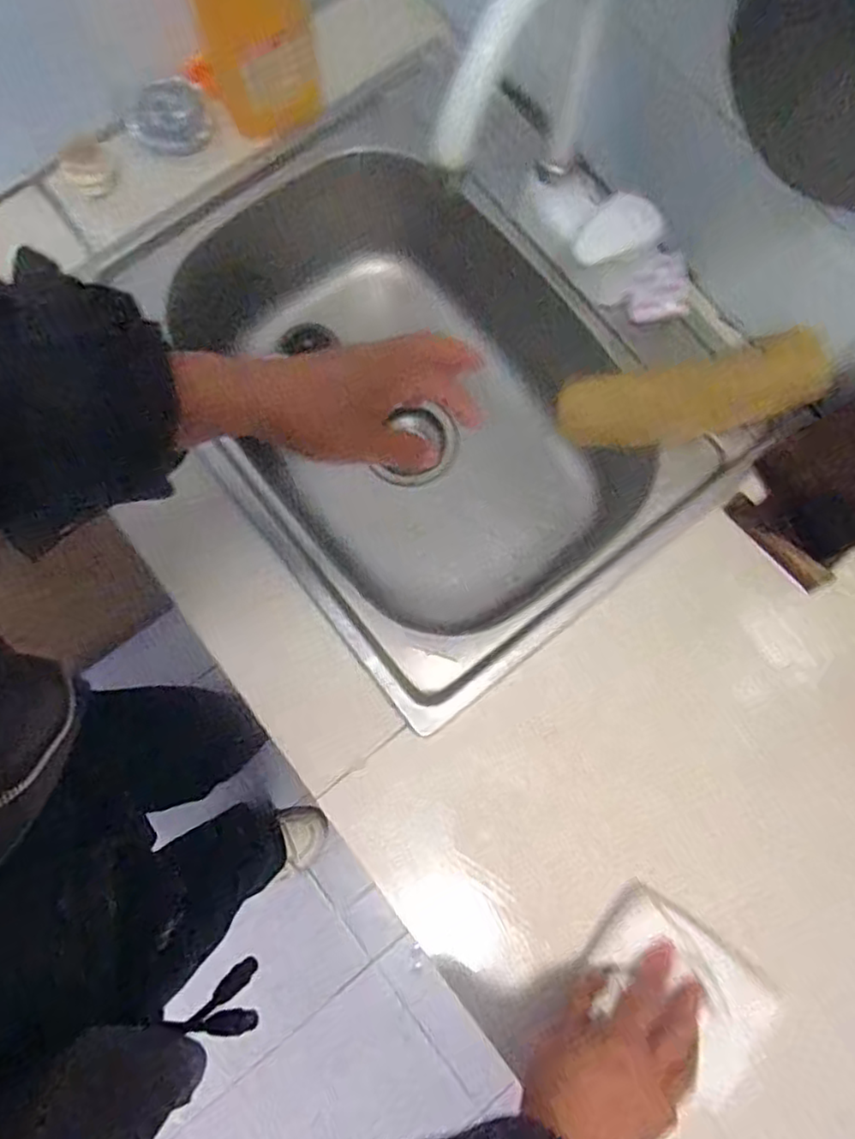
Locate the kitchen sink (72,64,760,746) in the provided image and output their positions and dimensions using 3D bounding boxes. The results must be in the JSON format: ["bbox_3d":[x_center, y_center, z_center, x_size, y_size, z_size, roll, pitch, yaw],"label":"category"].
[{"bbox_3d":[-0.006,-0.172,0.670,0.402,0.173,0.519,-37,81,-8],"label":"kitchen sink"}]

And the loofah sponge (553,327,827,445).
[{"bbox_3d":[0.220,-0.145,0.565,0.218,0.066,0.065,-9,80,18],"label":"loofah sponge"}]

